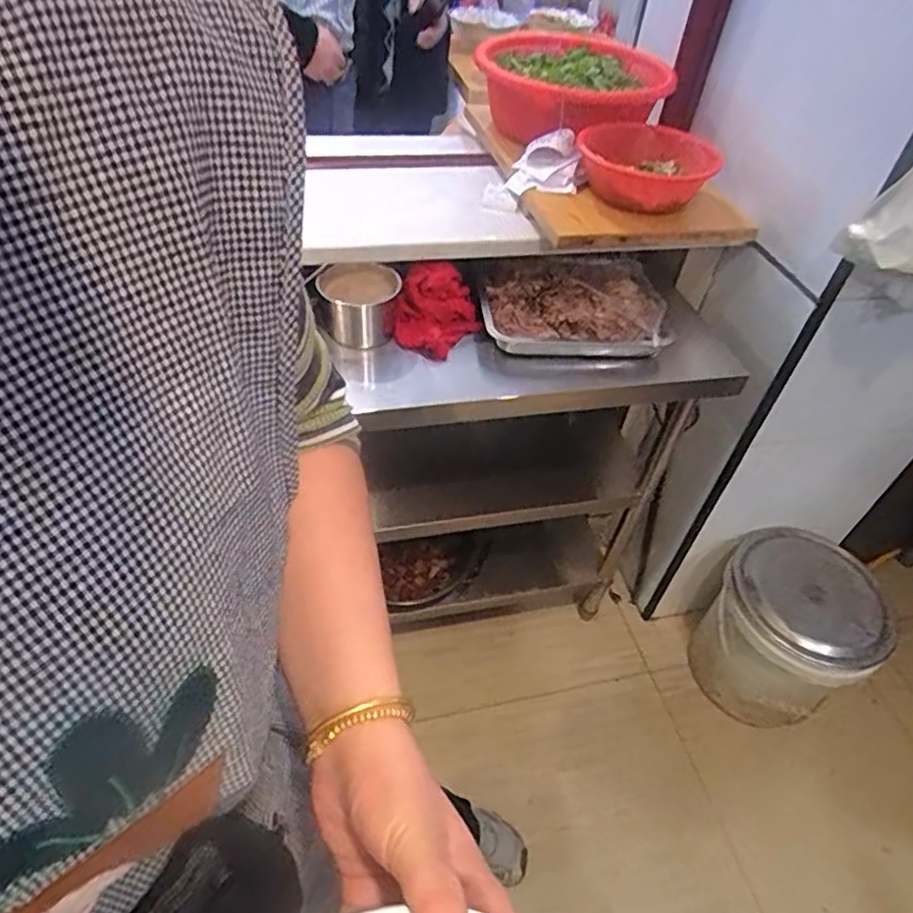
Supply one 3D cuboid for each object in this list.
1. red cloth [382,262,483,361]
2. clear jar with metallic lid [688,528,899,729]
[{"bbox_3d":[-0.035,-0.216,0.948,0.135,0.037,0.125,-45,95,-8],"label":"red cloth"},{"bbox_3d":[0.681,0.371,1.341,0.287,0.344,0.280,-1,43,1],"label":"clear jar with metallic lid"}]

